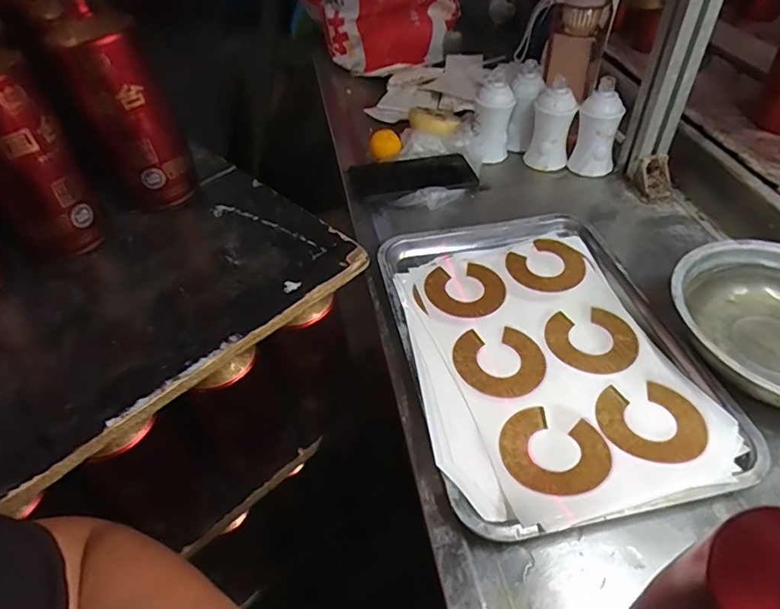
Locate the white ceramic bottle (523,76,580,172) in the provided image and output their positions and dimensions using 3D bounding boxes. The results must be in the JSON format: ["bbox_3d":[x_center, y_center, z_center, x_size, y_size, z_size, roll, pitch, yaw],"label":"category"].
[{"bbox_3d":[0.218,-0.240,0.709,0.056,0.103,0.047,7,47,9],"label":"white ceramic bottle"}]

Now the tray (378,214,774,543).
[{"bbox_3d":[0.139,0.027,0.494,0.249,0.021,0.346,-10,47,-6],"label":"tray"}]

